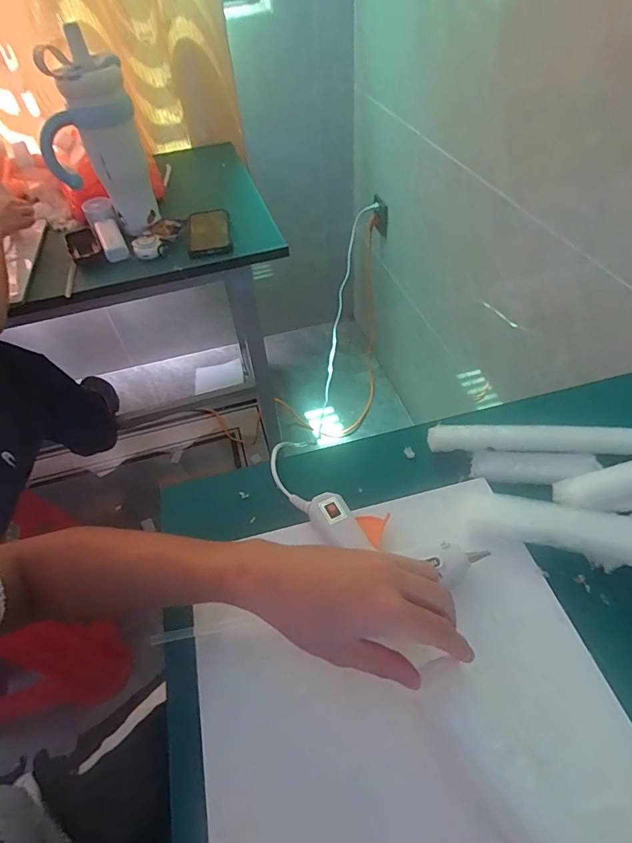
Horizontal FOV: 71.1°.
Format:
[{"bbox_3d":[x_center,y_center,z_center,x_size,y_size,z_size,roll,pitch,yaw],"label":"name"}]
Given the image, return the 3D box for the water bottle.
[{"bbox_3d":[-0.374,-0.458,0.749,0.160,0.273,0.090,-19,51,-11],"label":"water bottle"}]

